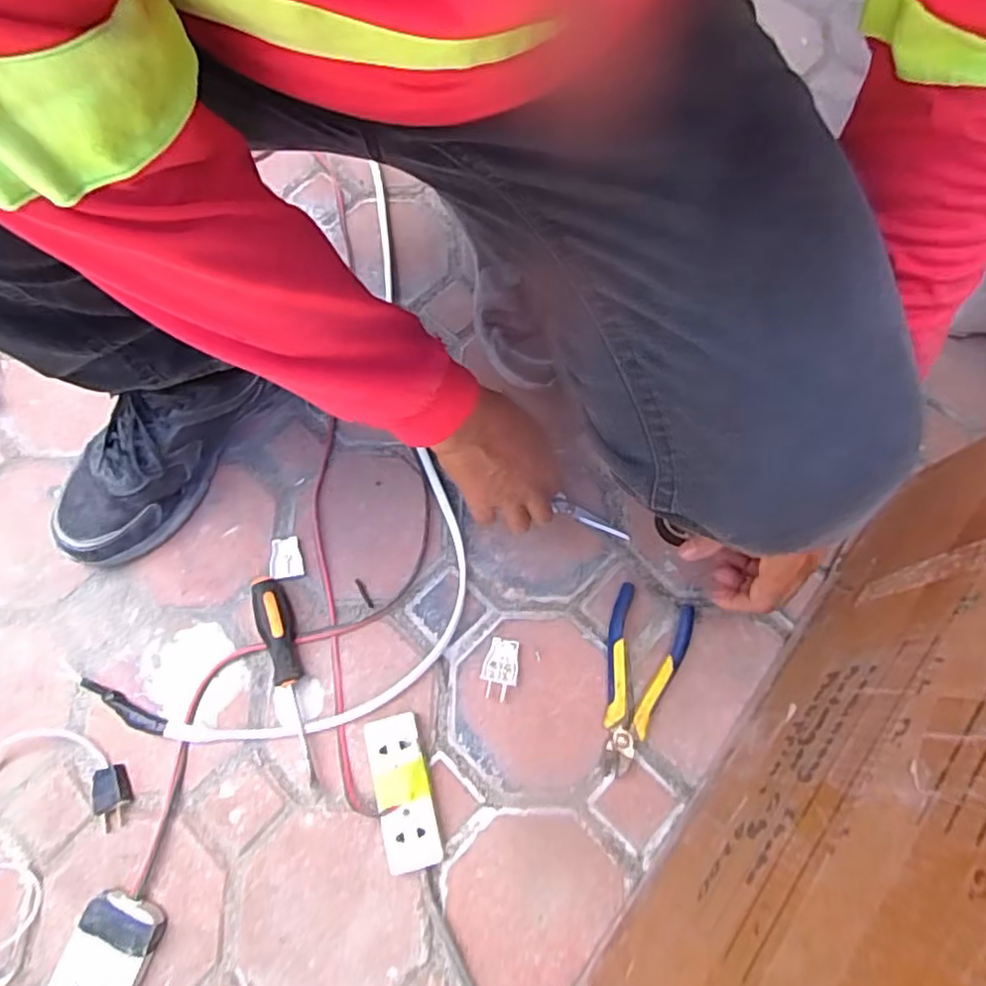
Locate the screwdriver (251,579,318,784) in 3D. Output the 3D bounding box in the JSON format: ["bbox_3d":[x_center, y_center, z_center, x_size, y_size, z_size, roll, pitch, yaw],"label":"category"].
[{"bbox_3d":[-0.181,0.158,0.544,0.034,0.028,0.181,-16,71,-4],"label":"screwdriver"}]

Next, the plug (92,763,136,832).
[{"bbox_3d":[-0.313,0.250,0.516,0.024,0.020,0.049,-8,71,-2],"label":"plug"}]

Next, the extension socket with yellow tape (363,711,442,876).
[{"bbox_3d":[-0.073,0.241,0.511,0.042,0.022,0.114,-14,71,-4],"label":"extension socket with yellow tape"}]

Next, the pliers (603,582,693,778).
[{"bbox_3d":[0.117,0.158,0.542,0.066,0.021,0.150,23,73,9],"label":"pliers"}]

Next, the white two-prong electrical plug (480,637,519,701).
[{"bbox_3d":[0.006,0.152,0.545,0.030,0.011,0.050,3,71,3],"label":"white two-prong electrical plug"}]

